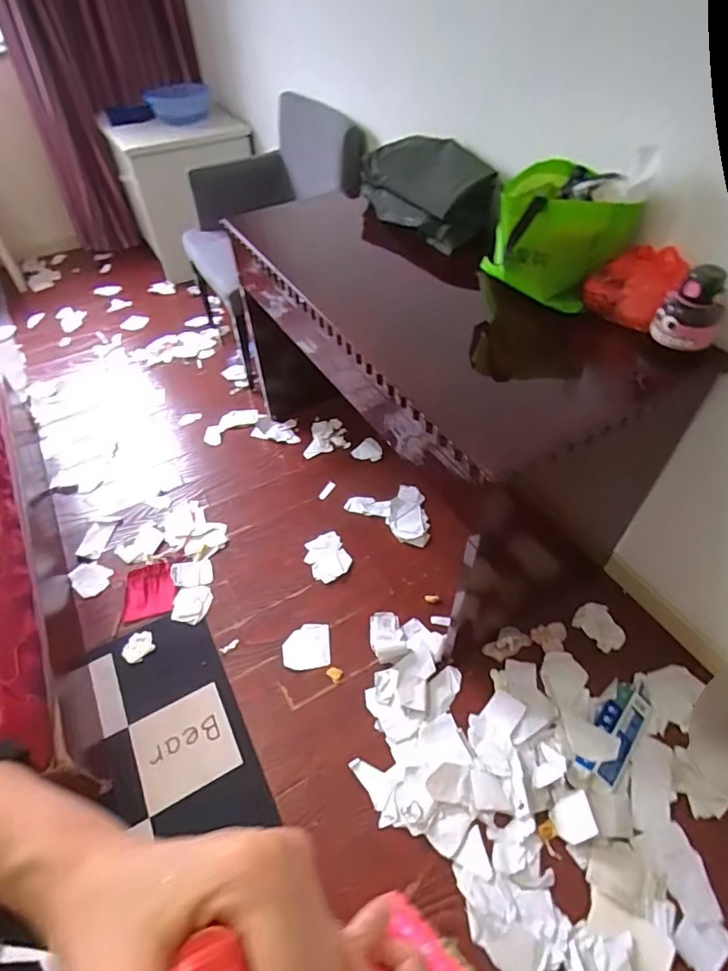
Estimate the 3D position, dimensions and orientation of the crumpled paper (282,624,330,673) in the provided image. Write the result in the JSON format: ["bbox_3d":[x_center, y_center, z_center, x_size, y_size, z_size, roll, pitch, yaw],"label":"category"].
[{"bbox_3d":[-0.151,0.423,1.337,0.123,0.010,0.119,-7,50,-4],"label":"crumpled paper"}]

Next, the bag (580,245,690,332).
[{"bbox_3d":[0.534,-0.395,1.006,0.152,0.103,0.131,28,56,24],"label":"bag"}]

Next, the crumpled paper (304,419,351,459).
[{"bbox_3d":[-0.145,-0.179,1.832,0.161,0.051,0.133,-14,51,-11],"label":"crumpled paper"}]

